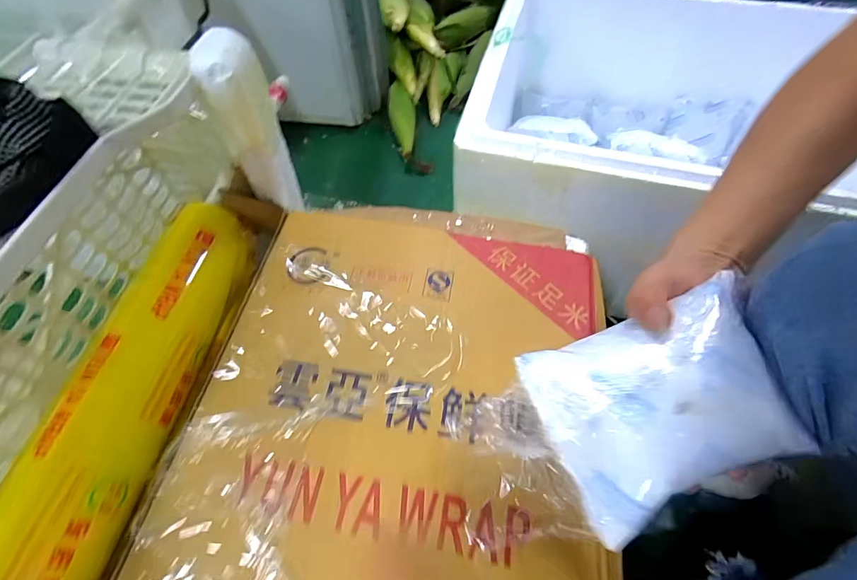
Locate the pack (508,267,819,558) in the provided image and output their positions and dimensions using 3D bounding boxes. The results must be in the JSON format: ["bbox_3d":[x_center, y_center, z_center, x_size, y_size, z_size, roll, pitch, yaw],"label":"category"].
[{"bbox_3d":[0.144,0.067,0.256,0.141,0.052,0.108,-21,59,-11],"label":"pack"}]

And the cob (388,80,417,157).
[{"bbox_3d":[-0.059,-0.388,0.948,0.062,0.042,0.229,-5,57,-1],"label":"cob"}]

